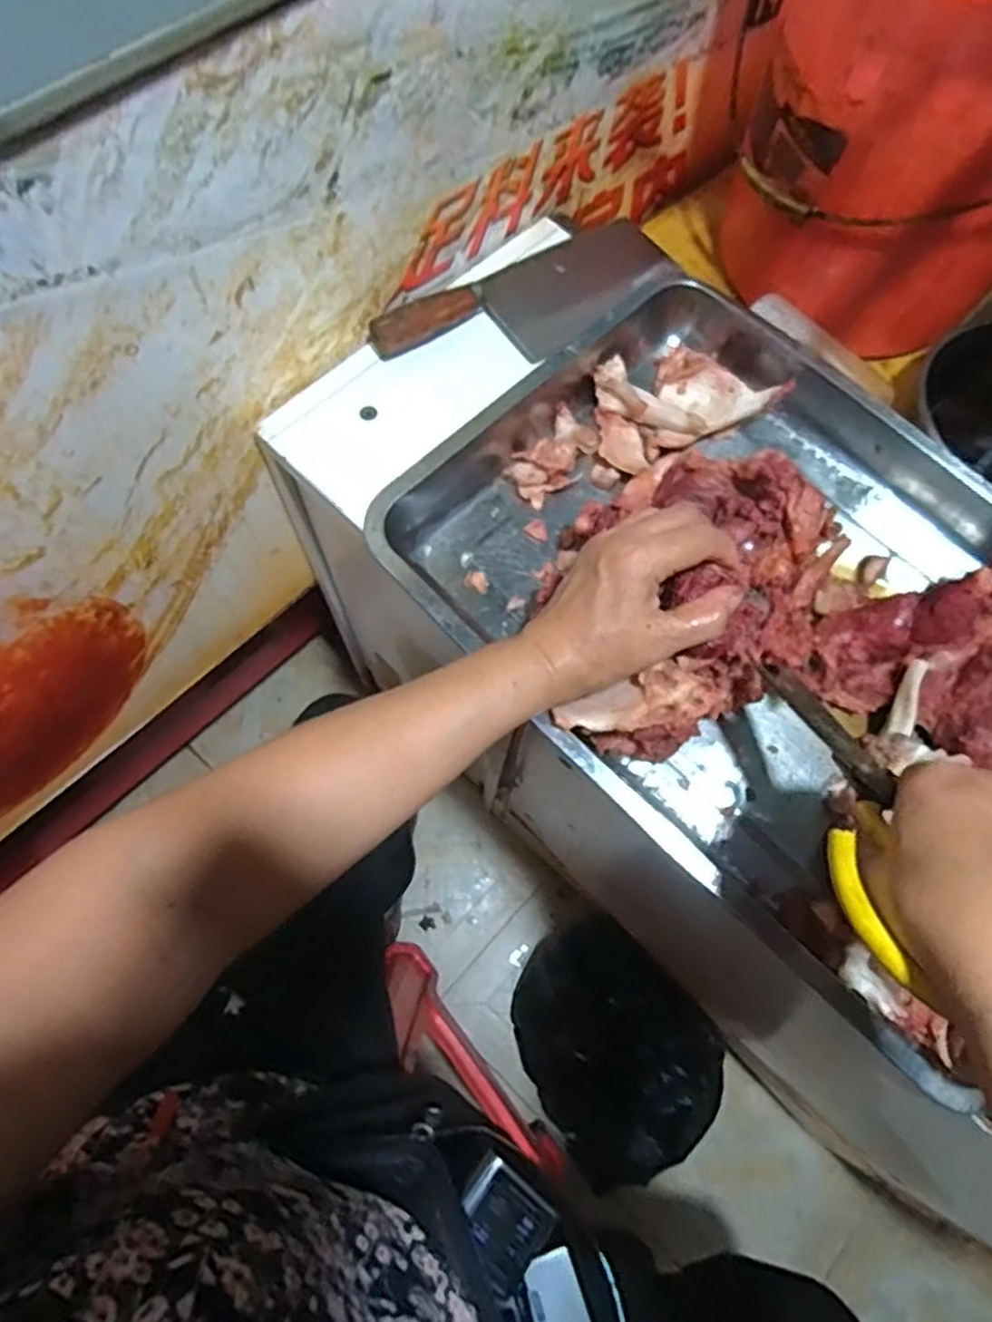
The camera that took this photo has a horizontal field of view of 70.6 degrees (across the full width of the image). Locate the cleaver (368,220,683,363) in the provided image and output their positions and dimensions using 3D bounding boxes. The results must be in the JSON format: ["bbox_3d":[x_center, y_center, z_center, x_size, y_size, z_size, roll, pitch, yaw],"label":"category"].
[{"bbox_3d":[0.032,-0.313,0.600,0.279,0.044,0.095,-39,75,-14],"label":"cleaver"}]

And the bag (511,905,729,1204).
[{"bbox_3d":[0.154,0.527,0.929,0.247,0.122,0.315,-43,76,-15],"label":"bag"}]

